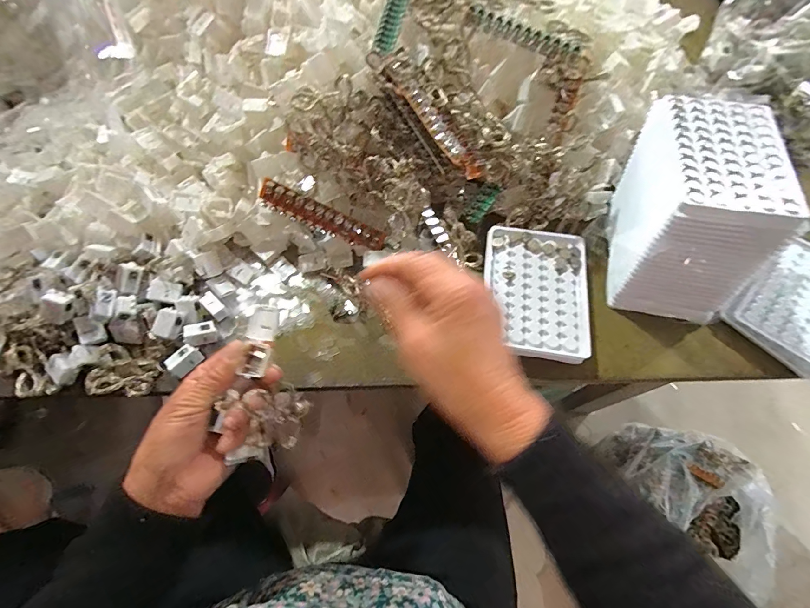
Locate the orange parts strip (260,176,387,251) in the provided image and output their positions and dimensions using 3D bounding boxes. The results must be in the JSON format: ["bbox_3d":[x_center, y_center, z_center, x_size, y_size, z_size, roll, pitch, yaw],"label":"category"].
[{"bbox_3d":[-0.079,-0.083,0.367,0.125,0.026,0.008,23,26,-17],"label":"orange parts strip"}]

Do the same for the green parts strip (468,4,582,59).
[{"bbox_3d":[0.116,-0.266,0.362,0.112,0.014,0.015,24,68,11],"label":"green parts strip"}]

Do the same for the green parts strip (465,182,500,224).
[{"bbox_3d":[0.083,-0.108,0.394,0.018,0.013,0.047,34,85,15],"label":"green parts strip"}]

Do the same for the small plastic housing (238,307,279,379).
[{"bbox_3d":[-0.112,0.029,0.285,0.020,0.007,0.054,5,72,2],"label":"small plastic housing"}]

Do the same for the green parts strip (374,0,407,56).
[{"bbox_3d":[-0.013,-0.294,0.380,0.021,0.014,0.126,8,66,4],"label":"green parts strip"}]

